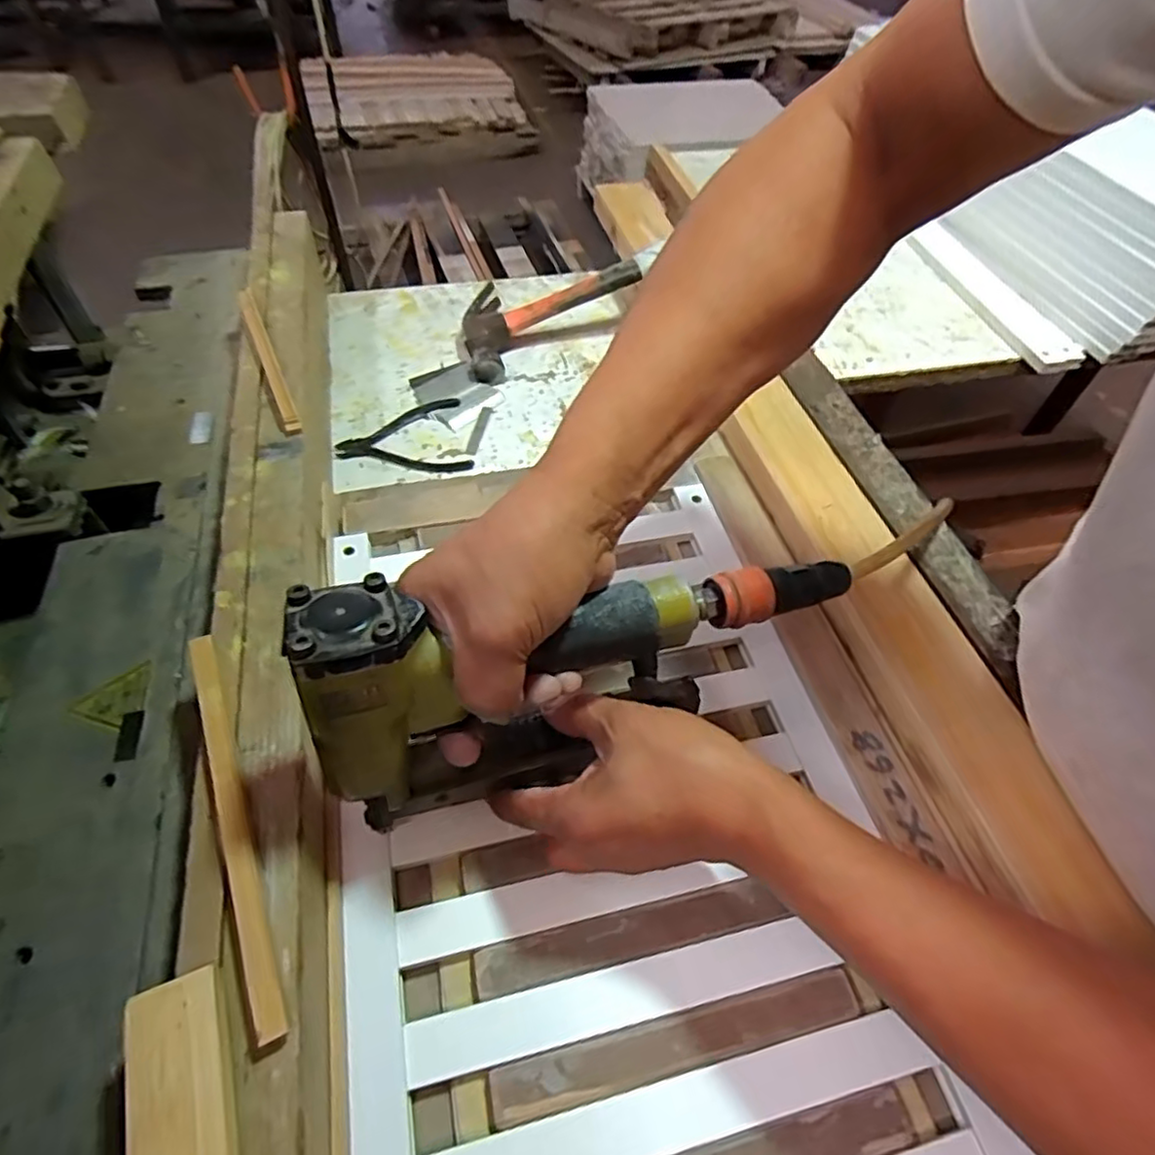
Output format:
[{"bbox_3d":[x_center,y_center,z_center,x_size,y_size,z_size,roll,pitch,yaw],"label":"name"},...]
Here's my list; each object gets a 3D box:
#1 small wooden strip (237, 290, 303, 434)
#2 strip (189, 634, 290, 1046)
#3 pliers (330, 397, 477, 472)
[{"bbox_3d":[-0.236,-0.167,0.499,0.014,0.017,0.182,-21,56,-17],"label":"small wooden strip"},{"bbox_3d":[-0.153,0.100,0.291,0.012,0.009,0.186,-21,56,-18],"label":"strip"},{"bbox_3d":[-0.153,-0.119,0.577,0.110,0.013,0.087,-10,54,-10],"label":"pliers"}]

